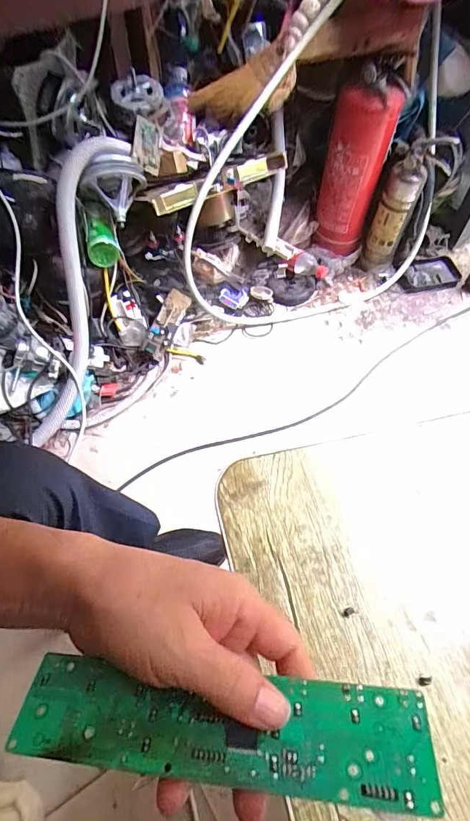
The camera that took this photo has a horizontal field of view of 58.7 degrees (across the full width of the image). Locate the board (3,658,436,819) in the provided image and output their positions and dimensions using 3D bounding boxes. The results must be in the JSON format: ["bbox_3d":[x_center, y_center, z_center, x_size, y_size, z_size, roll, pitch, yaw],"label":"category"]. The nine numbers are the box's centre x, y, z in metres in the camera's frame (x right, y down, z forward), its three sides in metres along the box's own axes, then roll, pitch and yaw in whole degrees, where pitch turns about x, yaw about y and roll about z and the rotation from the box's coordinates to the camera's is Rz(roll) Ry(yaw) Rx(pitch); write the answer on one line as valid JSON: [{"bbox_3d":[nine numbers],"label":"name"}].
[{"bbox_3d":[-0.012,0.157,0.210,0.206,0.004,0.046,-1,41,10],"label":"board"}]

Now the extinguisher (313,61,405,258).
[{"bbox_3d":[0.296,-0.602,1.058,0.140,0.372,0.137,16,61,9],"label":"extinguisher"}]

